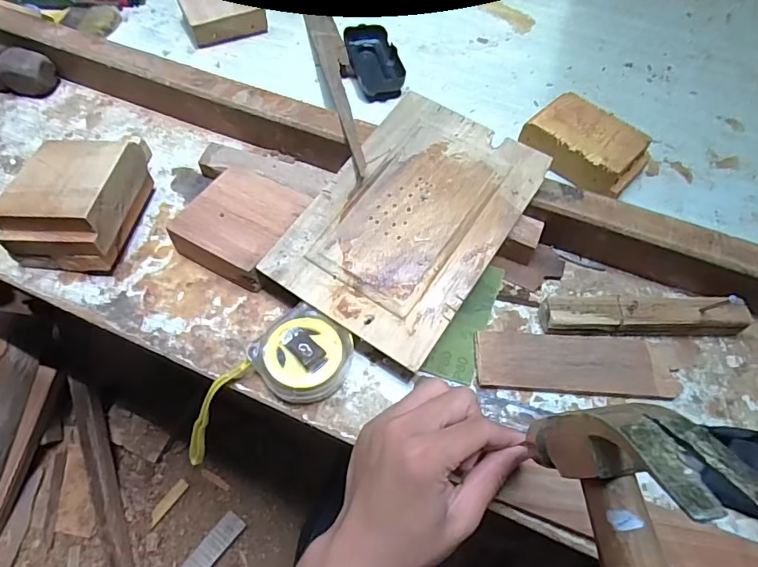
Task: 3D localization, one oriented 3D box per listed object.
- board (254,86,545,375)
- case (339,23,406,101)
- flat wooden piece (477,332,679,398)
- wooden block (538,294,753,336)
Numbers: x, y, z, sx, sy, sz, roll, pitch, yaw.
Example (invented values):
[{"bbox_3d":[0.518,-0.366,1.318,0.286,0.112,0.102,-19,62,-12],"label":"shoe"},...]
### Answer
[{"bbox_3d":[0.028,-0.059,0.402,0.150,0.010,0.220,32,71,16],"label":"board"},{"bbox_3d":[-0.011,-0.259,0.576,0.067,0.025,0.118,-9,57,-8],"label":"case"},{"bbox_3d":[0.151,0.062,0.378,0.147,0.010,0.045,4,57,0],"label":"flat wooden piece"},{"bbox_3d":[0.213,0.028,0.392,0.161,0.026,0.029,0,57,-2],"label":"wooden block"}]

